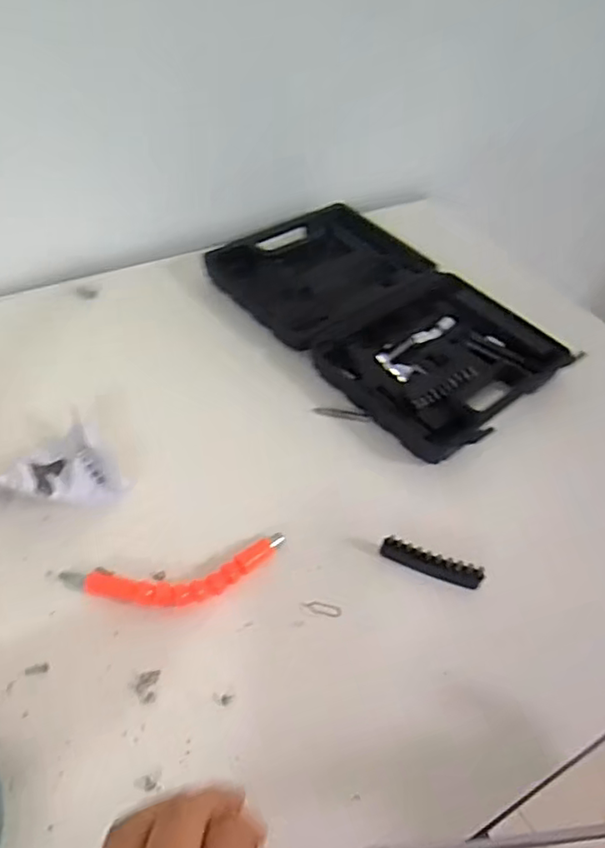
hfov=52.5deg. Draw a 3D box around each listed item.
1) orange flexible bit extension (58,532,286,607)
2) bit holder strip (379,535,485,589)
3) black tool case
[{"bbox_3d":[-0.088,0.109,0.438,0.156,0.015,0.041,-7,50,-13],"label":"orange flexible bit extension"},{"bbox_3d":[0.096,0.104,0.456,0.075,0.017,0.014,18,49,9],"label":"bit holder strip"},{"bbox_3d":[0.074,-0.115,0.616,0.193,0.030,0.332,-31,59,-29],"label":"black tool case"}]

